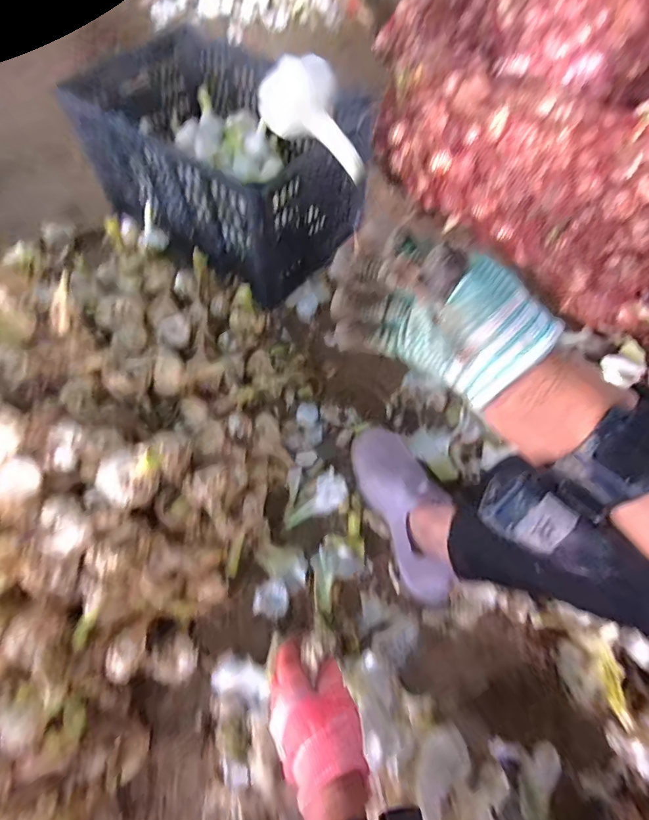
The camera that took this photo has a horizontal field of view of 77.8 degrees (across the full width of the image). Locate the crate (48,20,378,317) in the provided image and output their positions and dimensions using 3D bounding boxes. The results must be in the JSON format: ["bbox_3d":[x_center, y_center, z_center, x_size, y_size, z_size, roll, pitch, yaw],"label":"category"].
[{"bbox_3d":[-0.191,-0.450,0.714,0.473,0.197,0.315,41,72,14],"label":"crate"}]

